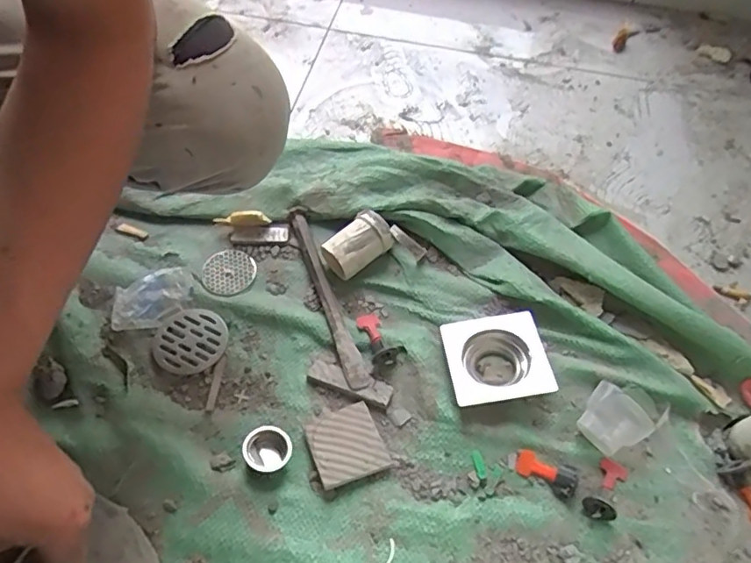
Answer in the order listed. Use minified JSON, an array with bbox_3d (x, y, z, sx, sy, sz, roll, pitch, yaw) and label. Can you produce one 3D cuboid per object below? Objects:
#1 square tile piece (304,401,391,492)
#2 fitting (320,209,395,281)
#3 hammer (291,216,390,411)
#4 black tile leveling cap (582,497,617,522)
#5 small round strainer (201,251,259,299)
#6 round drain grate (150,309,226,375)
[{"bbox_3d":[-0.029,0.160,0.560,0.069,0.009,0.070,-14,52,-22],"label":"square tile piece"},{"bbox_3d":[-0.021,-0.042,0.661,0.075,0.045,0.054,-35,65,-19],"label":"fitting"},{"bbox_3d":[-0.065,0.032,0.635,0.067,0.019,0.249,-23,62,-13],"label":"hammer"},{"bbox_3d":[0.206,0.210,0.523,0.030,0.024,0.011,28,36,22],"label":"black tile leveling cap"},{"bbox_3d":[-0.175,-0.011,0.676,0.063,0.006,0.060,0,59,0],"label":"small round strainer"},{"bbox_3d":[-0.205,0.064,0.626,0.077,0.004,0.076,0,59,0],"label":"round drain grate"}]

